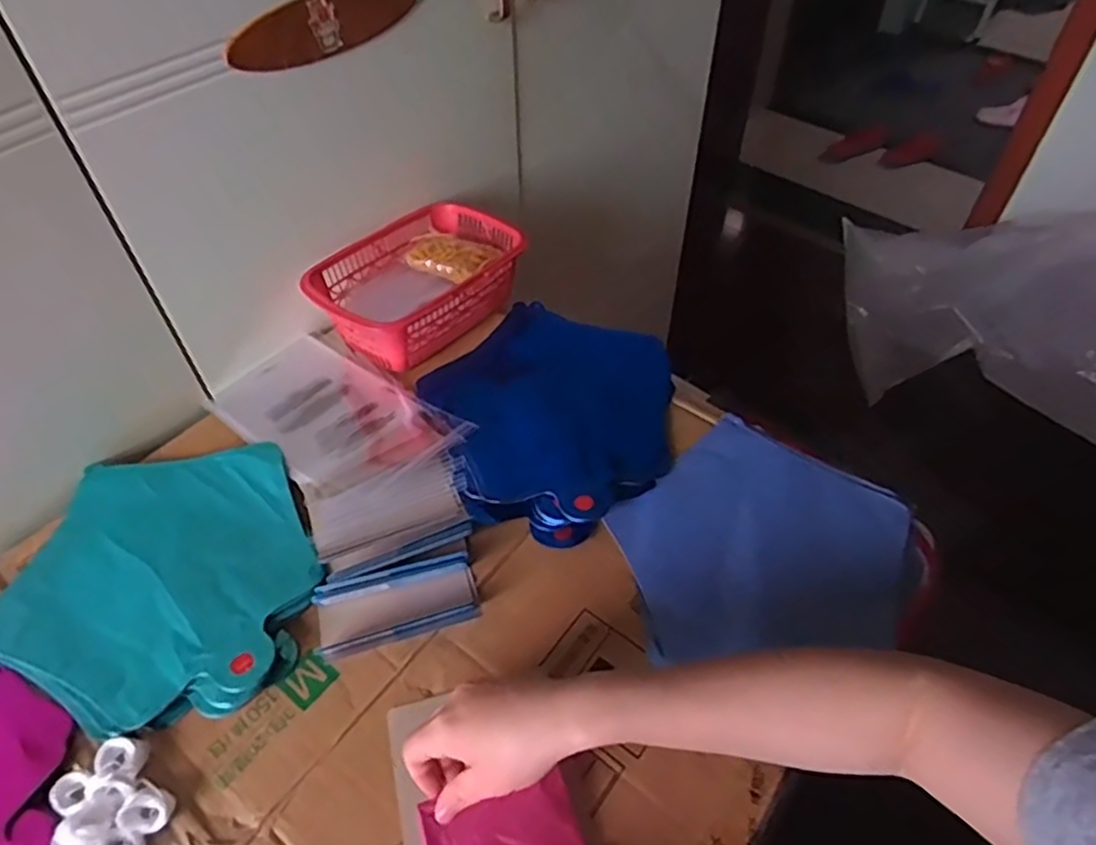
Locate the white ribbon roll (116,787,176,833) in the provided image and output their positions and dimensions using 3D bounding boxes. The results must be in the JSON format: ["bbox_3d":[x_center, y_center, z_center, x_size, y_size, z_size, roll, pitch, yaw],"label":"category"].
[{"bbox_3d":[-0.248,0.241,0.433,0.028,0.016,0.025,10,50,9],"label":"white ribbon roll"}]

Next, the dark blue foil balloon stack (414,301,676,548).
[{"bbox_3d":[0.007,-0.017,0.651,0.234,0.023,0.248,36,58,27],"label":"dark blue foil balloon stack"}]

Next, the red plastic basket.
[{"bbox_3d":[-0.136,-0.149,0.727,0.153,0.064,0.215,34,57,26],"label":"red plastic basket"}]

